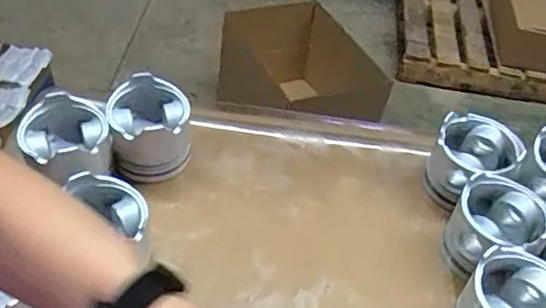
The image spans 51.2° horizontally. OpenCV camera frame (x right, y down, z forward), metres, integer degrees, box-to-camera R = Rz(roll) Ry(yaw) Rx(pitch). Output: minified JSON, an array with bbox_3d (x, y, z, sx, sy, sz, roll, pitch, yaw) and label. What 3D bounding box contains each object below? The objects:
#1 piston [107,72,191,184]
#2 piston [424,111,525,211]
[{"bbox_3d":[-0.142,-0.024,0.661,0.091,0.084,0.105,-3,45,-9],"label":"piston"},{"bbox_3d":[0.225,0.017,0.663,0.091,0.088,0.090,27,48,21],"label":"piston"}]

